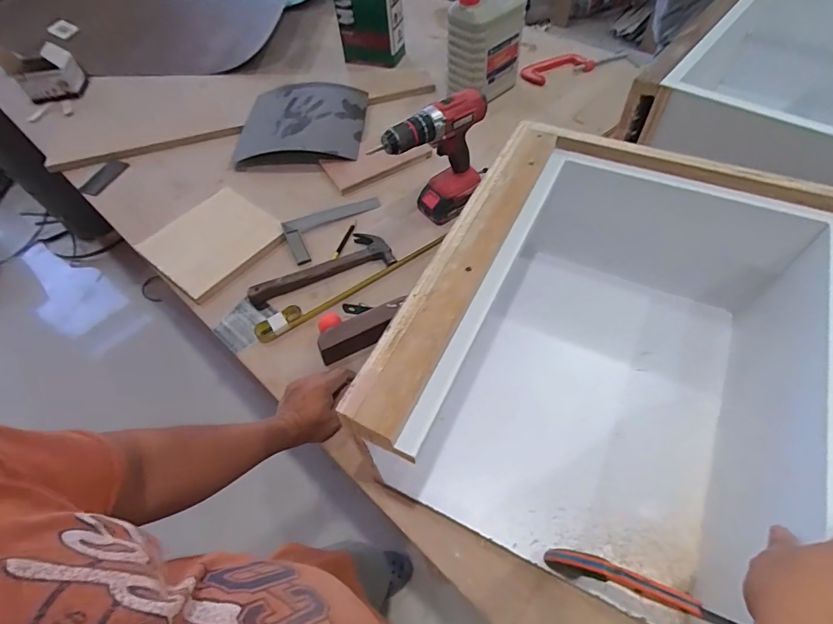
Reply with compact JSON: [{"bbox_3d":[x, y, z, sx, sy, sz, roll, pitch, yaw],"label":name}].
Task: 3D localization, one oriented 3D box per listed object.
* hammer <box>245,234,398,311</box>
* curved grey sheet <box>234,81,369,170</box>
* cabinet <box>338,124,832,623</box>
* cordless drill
[{"bbox_3d":[-0.175,-0.085,0.793,0.257,0.031,0.088,-18,56,-7],"label":"hammer"},{"bbox_3d":[-0.275,-0.448,1.039,0.296,0.061,0.270,-3,56,3],"label":"curved grey sheet"},{"bbox_3d":[0.361,0.094,0.498,0.699,0.243,0.495,22,60,18],"label":"cabinet"},{"bbox_3d":[0.033,-0.261,0.778,0.194,0.210,0.070,-38,61,-20],"label":"cordless drill"}]

